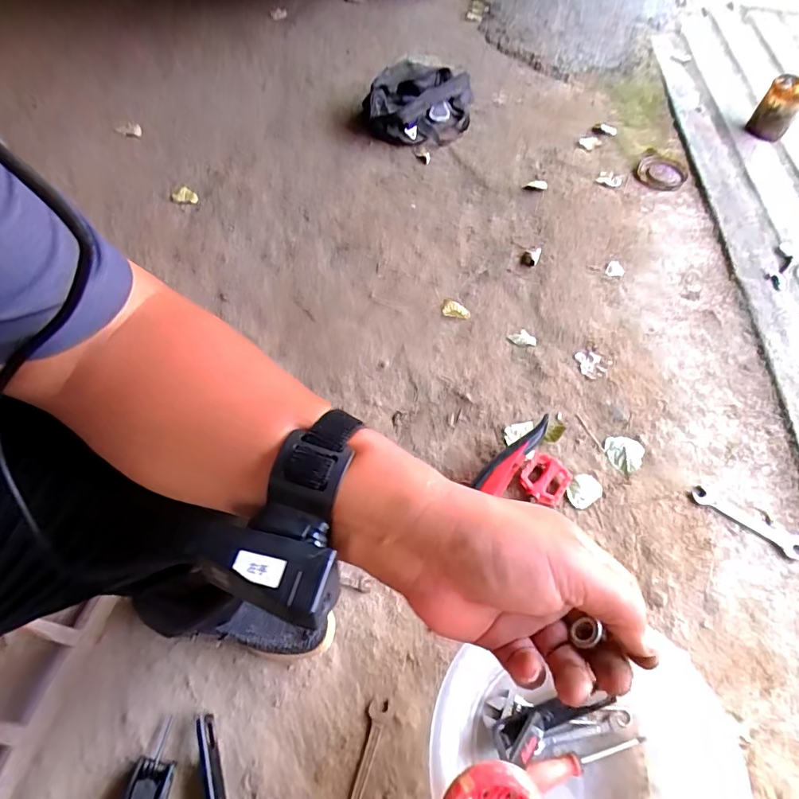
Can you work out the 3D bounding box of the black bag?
[{"bbox_3d":[0.053,-0.885,1.383,0.310,0.134,0.329,-1,59,-1],"label":"black bag"}]

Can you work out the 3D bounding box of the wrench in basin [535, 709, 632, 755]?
[{"bbox_3d":[0.242,0.437,0.623,0.137,0.010,0.022,-10,60,-7],"label":"wrench in basin"}]

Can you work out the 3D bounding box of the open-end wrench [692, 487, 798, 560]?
[{"bbox_3d":[0.583,0.205,0.790,0.178,0.005,0.040,29,63,16],"label":"open-end wrench"}]

